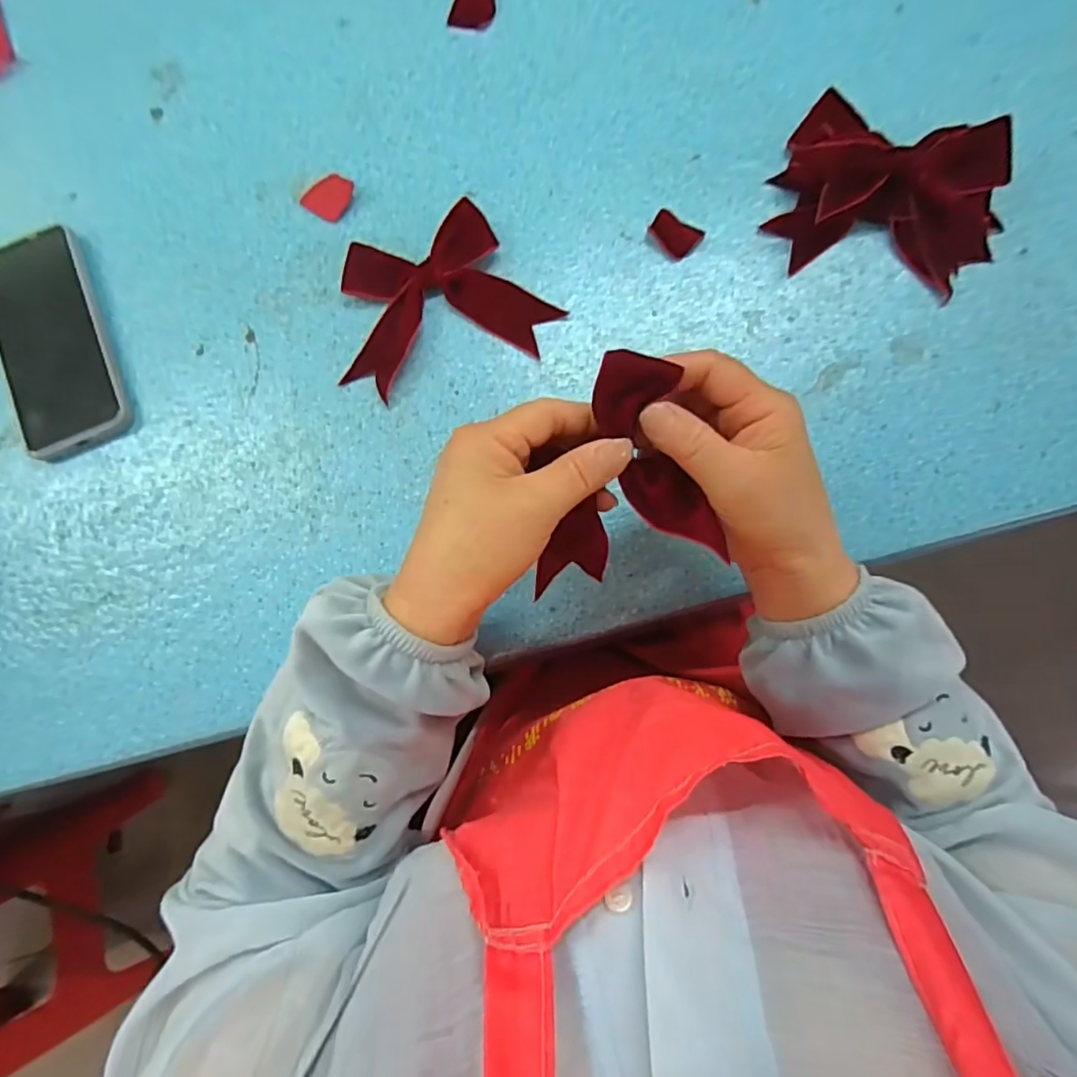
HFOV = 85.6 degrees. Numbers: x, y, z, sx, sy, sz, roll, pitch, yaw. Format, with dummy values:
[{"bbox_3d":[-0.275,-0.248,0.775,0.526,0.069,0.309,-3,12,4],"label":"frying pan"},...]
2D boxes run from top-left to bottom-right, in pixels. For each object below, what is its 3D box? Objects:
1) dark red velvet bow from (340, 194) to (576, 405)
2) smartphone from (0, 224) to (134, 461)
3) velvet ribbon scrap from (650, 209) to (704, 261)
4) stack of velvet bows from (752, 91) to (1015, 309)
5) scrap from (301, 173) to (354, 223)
[{"bbox_3d":[-0.069,-0.166,0.402,0.143,0.021,0.105,-16,83,2],"label":"dark red velvet bow"},{"bbox_3d":[-0.353,-0.140,0.421,0.080,0.014,0.162,-20,83,2],"label":"smartphone"},{"bbox_3d":[0.093,-0.210,0.402,0.035,0.004,0.026,35,87,7],"label":"velvet ribbon scrap"},{"bbox_3d":[0.229,-0.222,0.373,0.147,0.045,0.113,30,87,7],"label":"stack of velvet bows"},{"bbox_3d":[-0.153,-0.251,0.427,0.033,0.004,0.033,33,87,7],"label":"scrap"}]

